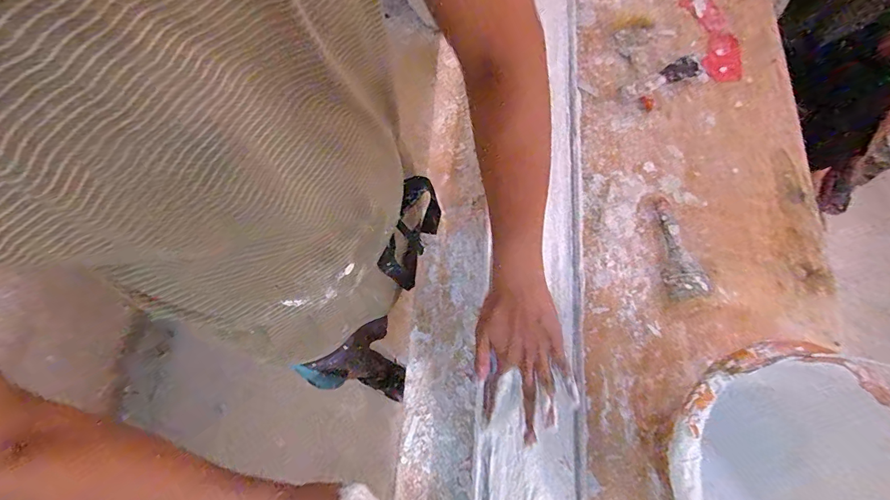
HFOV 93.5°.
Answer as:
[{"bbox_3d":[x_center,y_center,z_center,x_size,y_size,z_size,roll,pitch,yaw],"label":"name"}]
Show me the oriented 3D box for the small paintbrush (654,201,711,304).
[{"bbox_3d":[0.335,-0.002,0.611,0.055,0.015,0.150,-8,72,-4],"label":"small paintbrush"}]

